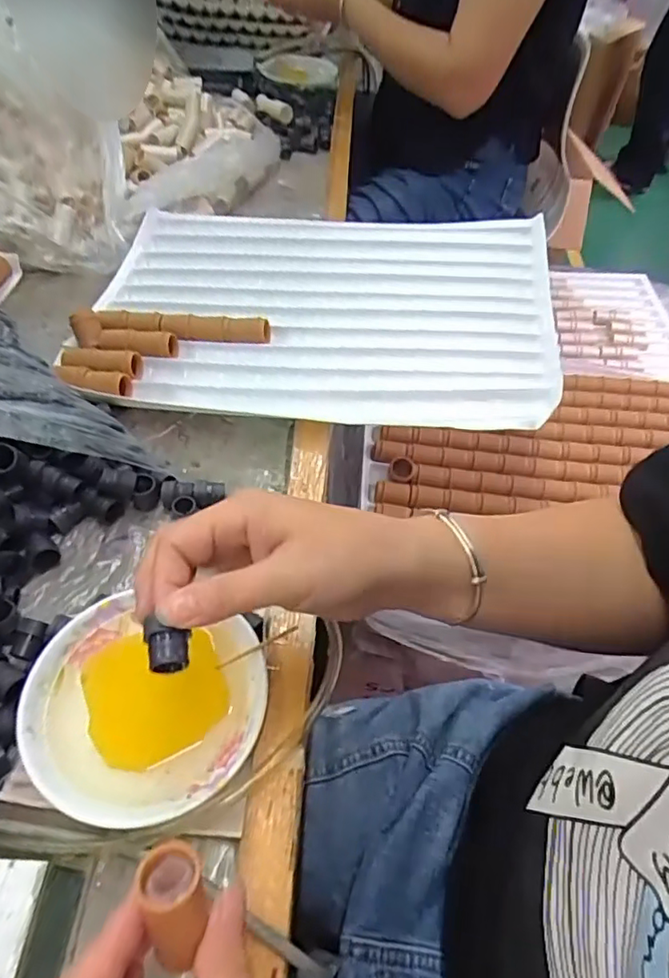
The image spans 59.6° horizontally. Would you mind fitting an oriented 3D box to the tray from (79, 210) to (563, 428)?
[{"bbox_3d":[-0.014,-0.180,0.567,0.434,0.022,0.309,5,51,7],"label":"tray"}]

